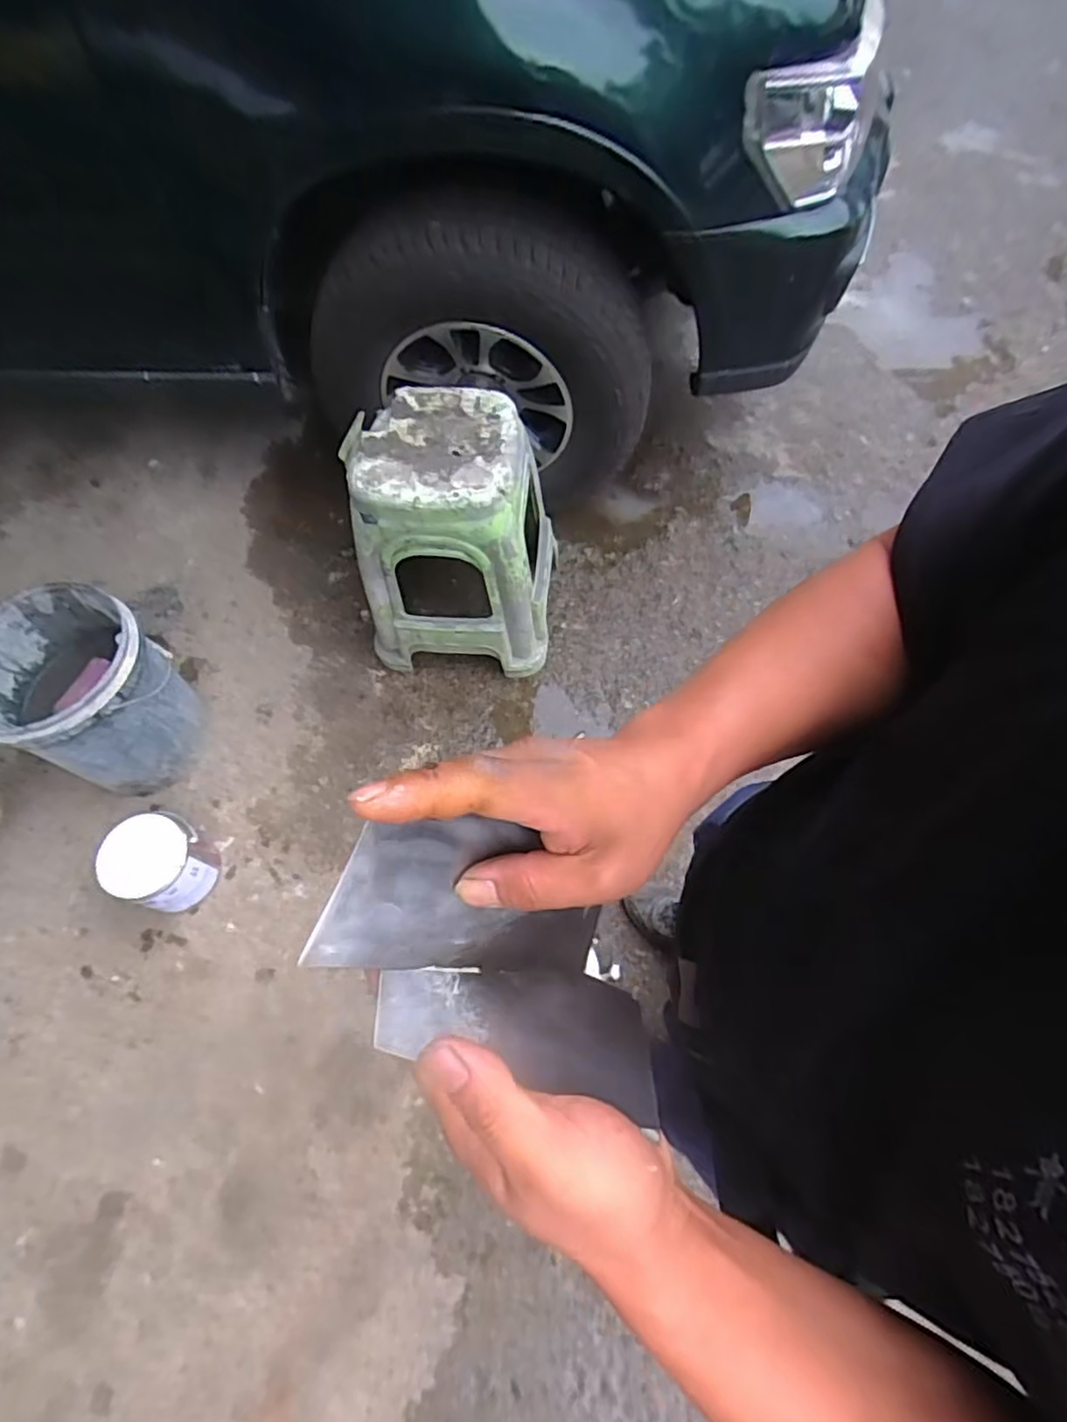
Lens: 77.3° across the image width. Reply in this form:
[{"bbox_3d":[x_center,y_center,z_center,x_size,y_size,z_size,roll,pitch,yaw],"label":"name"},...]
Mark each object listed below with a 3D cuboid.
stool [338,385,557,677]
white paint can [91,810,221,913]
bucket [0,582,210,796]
[{"bbox_3d":[-0.162,-0.359,1.406,0.396,0.485,0.344,3,65,4],"label":"stool"},{"bbox_3d":[-0.727,0.302,1.316,0.173,0.174,0.162,-1,65,2],"label":"white paint can"},{"bbox_3d":[-0.885,-0.020,1.374,0.302,0.382,0.316,-1,65,2],"label":"bucket"}]

